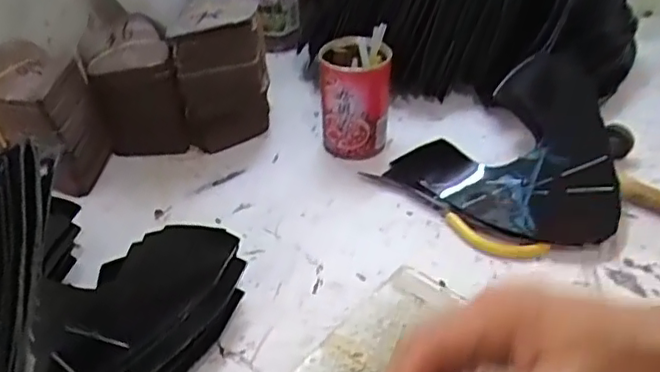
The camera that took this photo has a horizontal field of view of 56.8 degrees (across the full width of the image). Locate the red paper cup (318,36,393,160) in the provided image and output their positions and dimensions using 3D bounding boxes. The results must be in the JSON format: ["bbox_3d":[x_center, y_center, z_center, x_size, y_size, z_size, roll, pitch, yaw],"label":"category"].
[{"bbox_3d":[0.024,-0.085,0.583,0.066,0.098,0.060,1,40,2],"label":"red paper cup"}]

